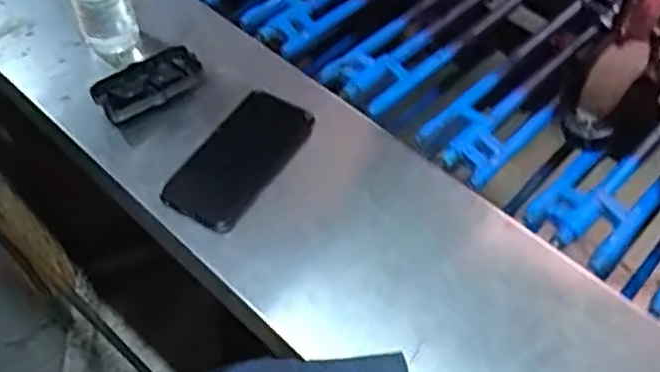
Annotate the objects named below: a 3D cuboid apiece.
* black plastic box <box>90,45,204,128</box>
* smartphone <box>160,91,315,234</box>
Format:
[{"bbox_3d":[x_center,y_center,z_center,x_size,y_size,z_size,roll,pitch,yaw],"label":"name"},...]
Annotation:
[{"bbox_3d":[-0.189,-0.105,0.717,0.109,0.026,0.057,-33,60,-22],"label":"black plastic box"},{"bbox_3d":[-0.088,-0.028,0.669,0.082,0.012,0.161,25,57,18],"label":"smartphone"}]

